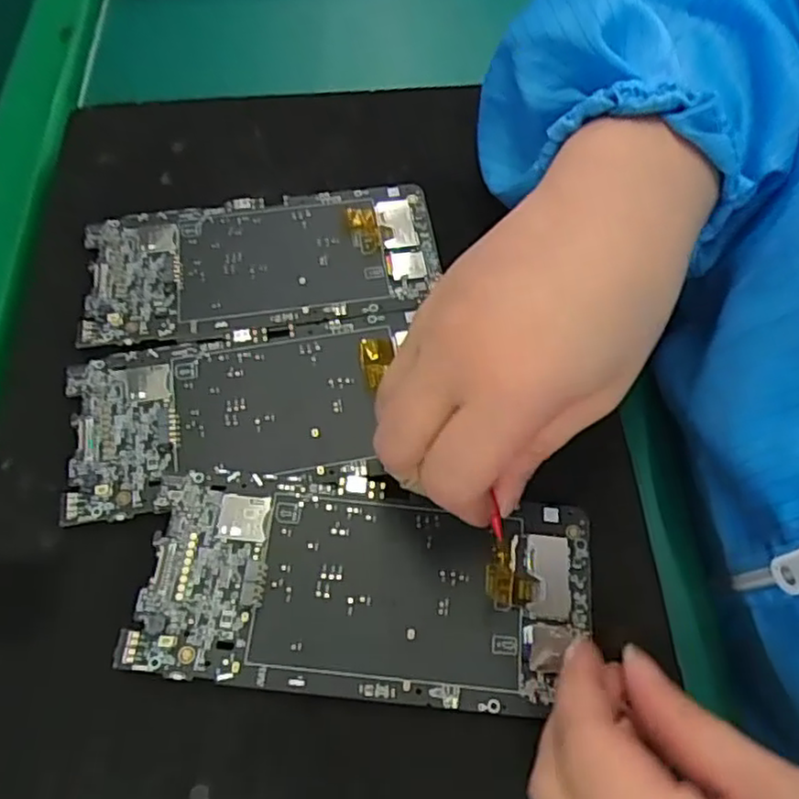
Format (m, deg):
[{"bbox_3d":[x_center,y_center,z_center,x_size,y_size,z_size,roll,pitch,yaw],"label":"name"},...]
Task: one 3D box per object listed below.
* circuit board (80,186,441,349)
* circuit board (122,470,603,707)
[{"bbox_3d":[-0.062,-0.065,0.311,0.153,0.005,0.070,-10,61,-5],"label":"circuit board"},{"bbox_3d":[-0.010,0.065,0.240,0.150,0.005,0.071,5,61,0],"label":"circuit board"}]

